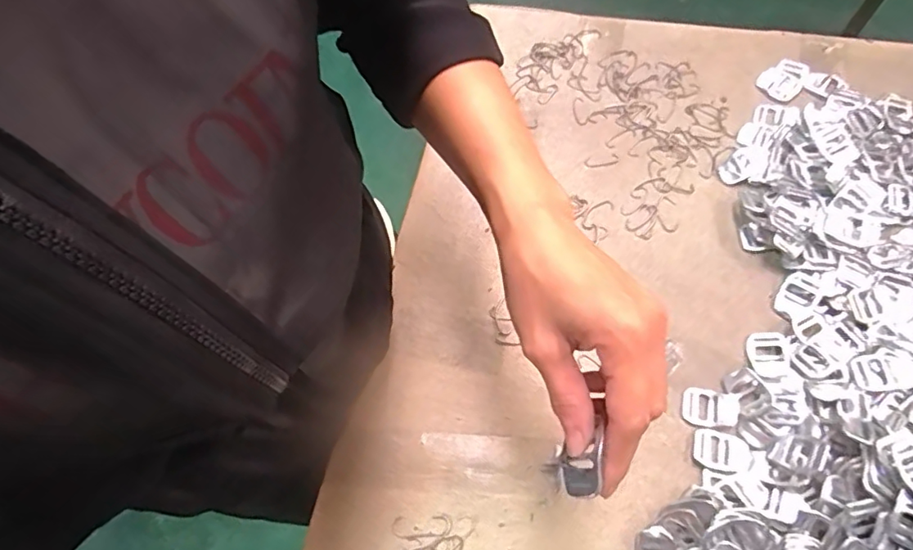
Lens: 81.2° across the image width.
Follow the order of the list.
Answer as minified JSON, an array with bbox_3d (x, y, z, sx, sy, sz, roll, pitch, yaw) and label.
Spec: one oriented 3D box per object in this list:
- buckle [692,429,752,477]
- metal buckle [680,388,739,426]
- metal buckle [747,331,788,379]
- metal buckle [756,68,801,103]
[{"bbox_3d":[0.203,0.136,0.407,0.040,0.007,0.029,18,68,11],"label":"buckle"},{"bbox_3d":[0.198,0.103,0.415,0.041,0.004,0.027,12,67,9],"label":"metal buckle"},{"bbox_3d":[0.252,0.066,0.431,0.026,0.009,0.038,6,66,6],"label":"metal buckle"},{"bbox_3d":[0.328,-0.195,0.540,0.039,0.009,0.027,38,74,19],"label":"metal buckle"}]

